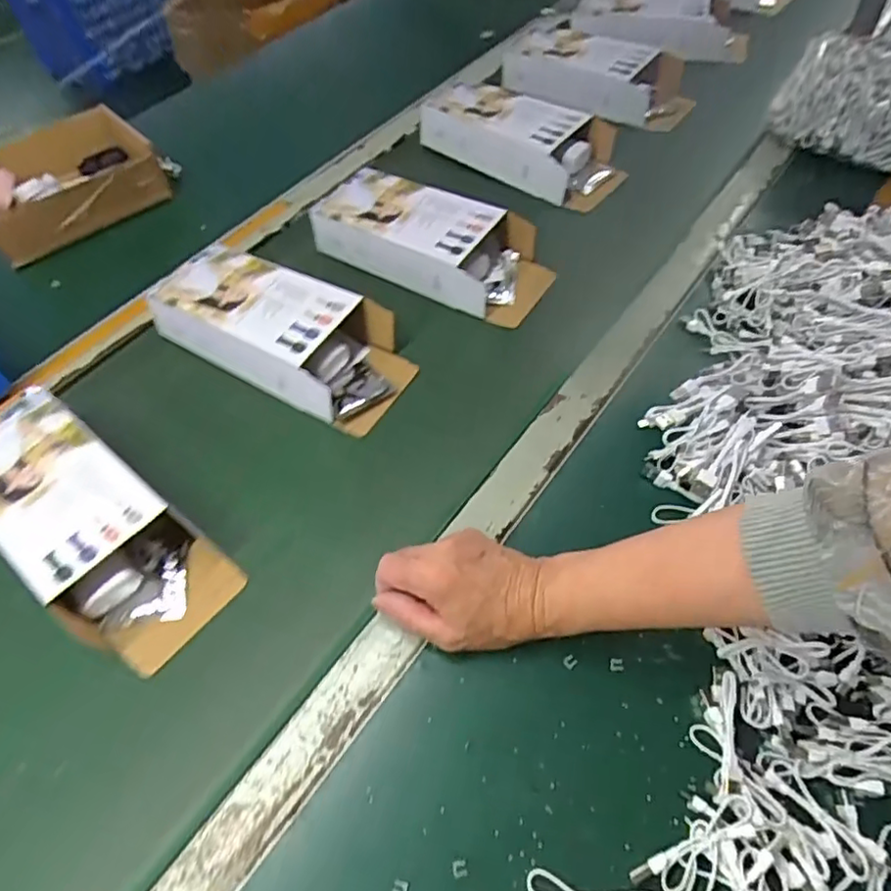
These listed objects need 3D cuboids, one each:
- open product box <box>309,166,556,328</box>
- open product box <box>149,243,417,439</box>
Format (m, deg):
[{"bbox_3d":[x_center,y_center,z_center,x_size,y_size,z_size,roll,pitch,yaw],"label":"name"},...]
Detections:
[{"bbox_3d":[-0.016,-0.218,0.654,0.259,0.070,0.109,24,60,15],"label":"open product box"},{"bbox_3d":[-0.155,-0.108,0.589,0.253,0.059,0.109,25,60,19],"label":"open product box"}]

